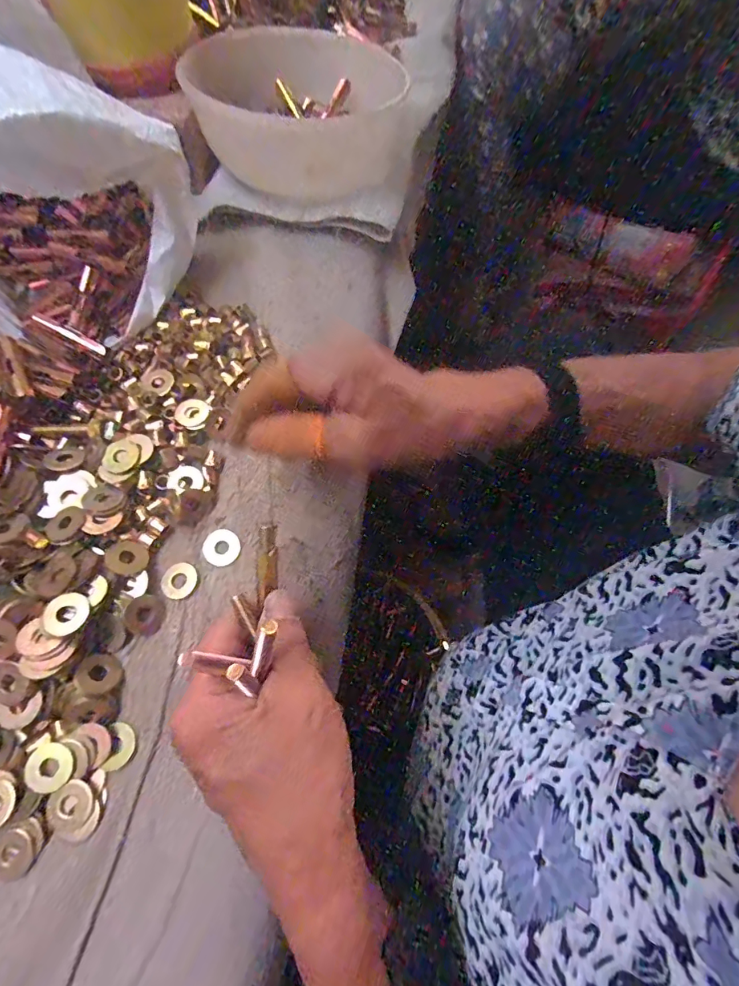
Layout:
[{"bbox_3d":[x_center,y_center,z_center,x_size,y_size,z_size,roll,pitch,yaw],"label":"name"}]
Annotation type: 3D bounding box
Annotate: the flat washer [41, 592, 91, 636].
[{"bbox_3d":[-0.150,0.059,0.221,0.020,0.004,0.021,5,57,-8],"label":"flat washer"}]

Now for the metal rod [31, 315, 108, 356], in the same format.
[{"bbox_3d":[-0.188,-0.100,0.280,0.048,0.004,0.007,26,68,-7],"label":"metal rod"}]

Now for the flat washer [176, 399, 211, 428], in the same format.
[{"bbox_3d":[-0.111,-0.051,0.283,0.020,0.004,0.020,1,67,-2],"label":"flat washer"}]

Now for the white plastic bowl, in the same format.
[{"bbox_3d":[-0.047,-0.294,0.345,0.145,0.070,0.155,1,67,-2],"label":"white plastic bowl"}]

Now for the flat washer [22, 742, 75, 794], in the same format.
[{"bbox_3d":[-0.153,0.131,0.214,0.021,0.004,0.020,1,67,-2],"label":"flat washer"}]

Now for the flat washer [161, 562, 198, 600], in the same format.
[{"bbox_3d":[-0.108,0.050,0.255,0.018,0.004,0.021,10,67,2],"label":"flat washer"}]

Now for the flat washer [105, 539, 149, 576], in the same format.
[{"bbox_3d":[-0.136,0.036,0.250,0.022,0.004,0.020,13,57,-21],"label":"flat washer"}]

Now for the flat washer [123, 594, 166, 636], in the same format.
[{"bbox_3d":[-0.121,0.066,0.243,0.019,0.004,0.019,16,61,-31],"label":"flat washer"}]

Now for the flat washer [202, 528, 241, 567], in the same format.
[{"bbox_3d":[-0.086,0.031,0.261,0.021,0.004,0.021,1,67,-2],"label":"flat washer"}]

